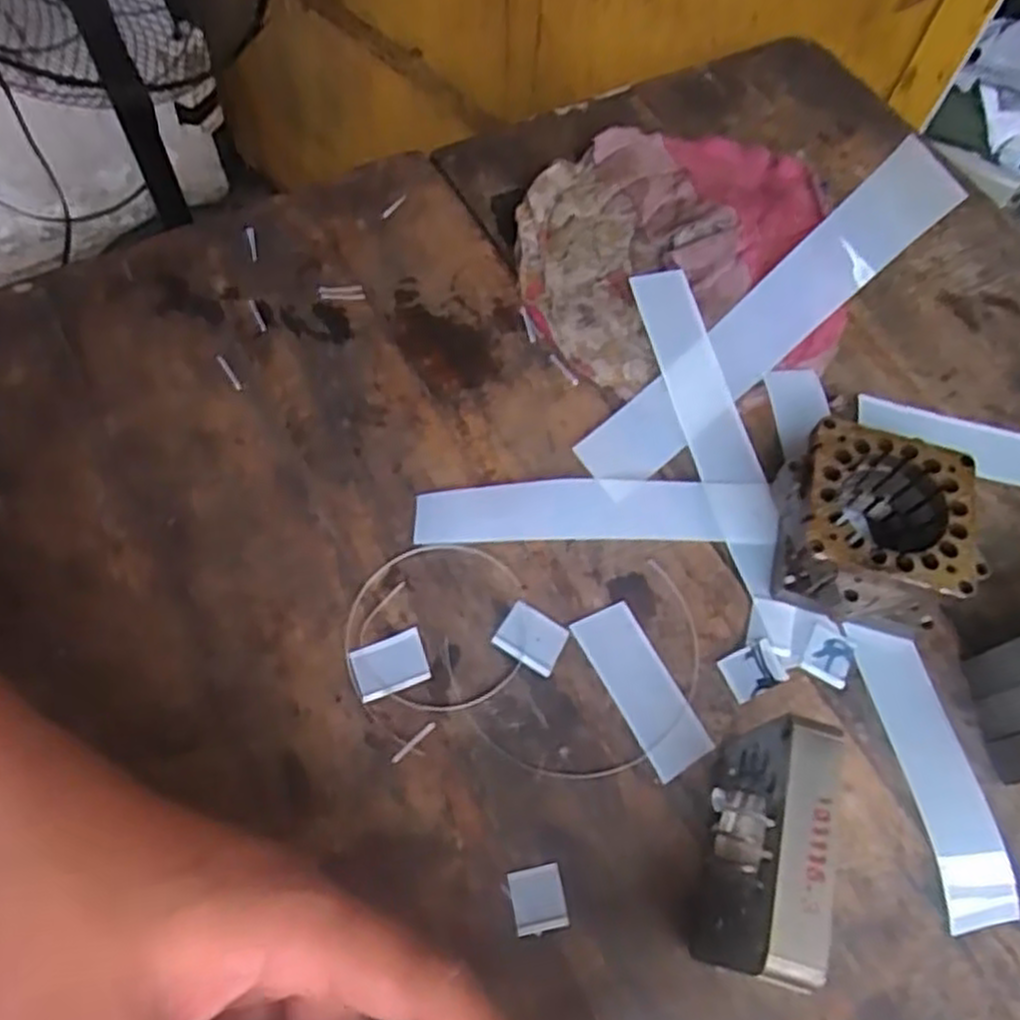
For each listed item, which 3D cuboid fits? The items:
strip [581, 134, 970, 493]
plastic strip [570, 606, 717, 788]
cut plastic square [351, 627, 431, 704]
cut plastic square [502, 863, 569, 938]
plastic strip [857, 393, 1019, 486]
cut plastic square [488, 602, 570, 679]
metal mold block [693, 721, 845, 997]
[{"bbox_3d":[0.110,-0.080,0.367,0.194,0.055,0.041,-42,72,-2],"label":"strip"},{"bbox_3d":[0.053,0.071,0.320,0.026,0.004,0.068,-26,68,-14],"label":"plastic strip"},{"bbox_3d":[-0.047,0.061,0.316,0.029,0.004,0.022,-18,66,-11],"label":"cut plastic square"},{"bbox_3d":[0.009,0.138,0.284,0.020,0.004,0.021,-10,65,-8],"label":"cut plastic square"},{"bbox_3d":[0.224,-0.029,0.380,0.116,0.004,0.030,13,68,1],"label":"plastic strip"},{"bbox_3d":[0.009,0.052,0.326,0.026,0.004,0.022,31,67,12],"label":"cut plastic square"},{"bbox_3d":[0.082,0.108,0.257,0.022,0.068,0.075,17,65,6],"label":"metal mold block"}]

